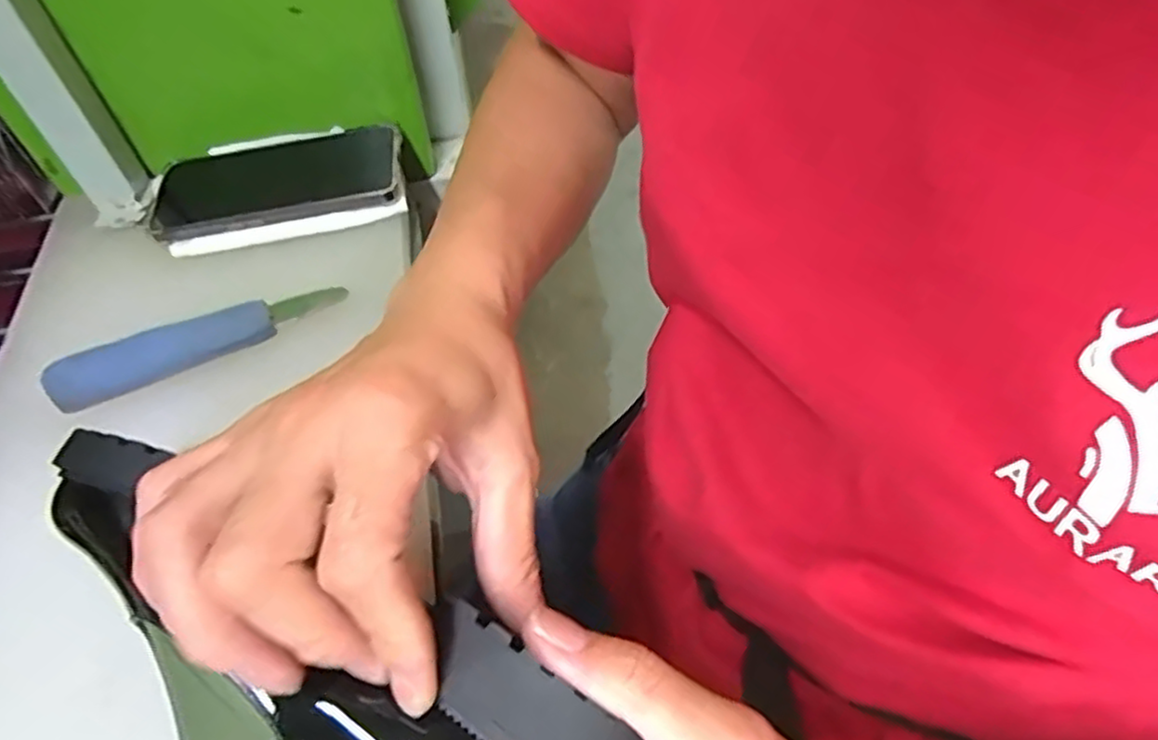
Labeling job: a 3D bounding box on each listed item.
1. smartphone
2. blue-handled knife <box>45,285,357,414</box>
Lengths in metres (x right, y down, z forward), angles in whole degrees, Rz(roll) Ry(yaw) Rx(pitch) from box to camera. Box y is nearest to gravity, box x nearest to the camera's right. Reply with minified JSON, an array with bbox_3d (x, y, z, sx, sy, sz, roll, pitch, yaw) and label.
[{"bbox_3d":[-0.200,-0.123,0.474,0.159,0.018,0.090,-15,53,-9],"label":"smartphone"},{"bbox_3d":[-0.207,-0.020,0.388,0.150,0.019,0.022,-25,55,-16],"label":"blue-handled knife"}]

